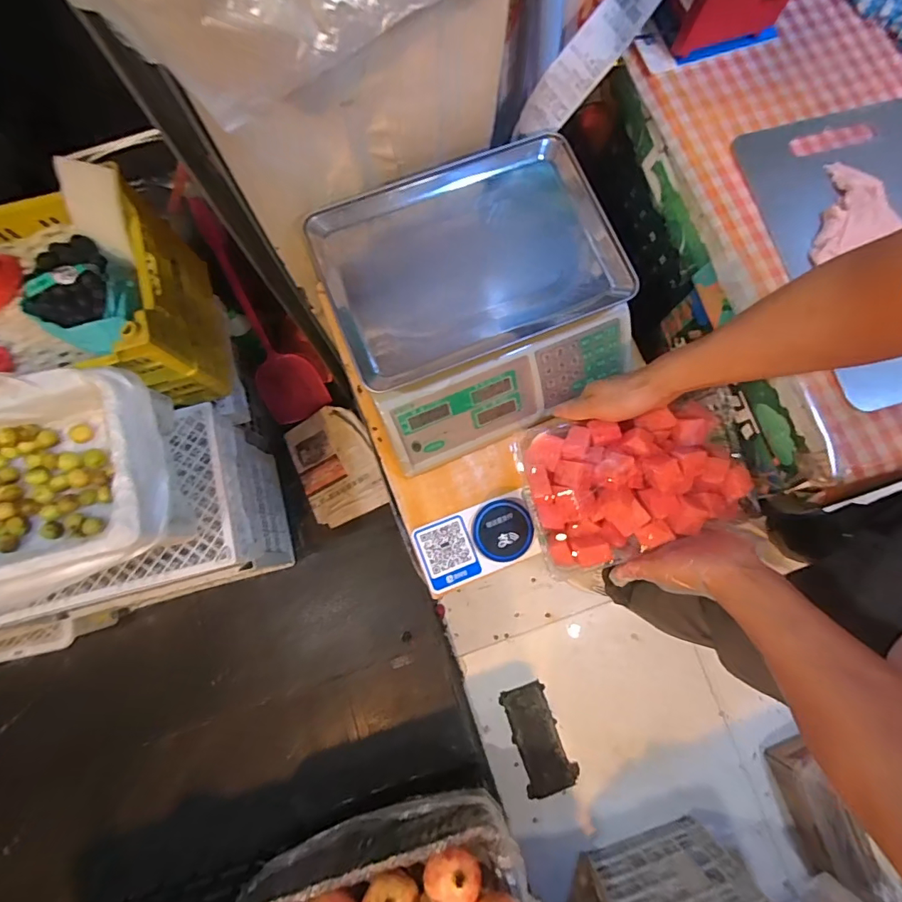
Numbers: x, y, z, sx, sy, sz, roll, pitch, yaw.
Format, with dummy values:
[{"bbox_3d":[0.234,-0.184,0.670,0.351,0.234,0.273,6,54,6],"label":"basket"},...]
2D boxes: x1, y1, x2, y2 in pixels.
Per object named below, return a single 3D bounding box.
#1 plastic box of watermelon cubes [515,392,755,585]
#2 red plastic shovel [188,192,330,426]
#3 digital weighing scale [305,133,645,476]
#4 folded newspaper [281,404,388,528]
[{"bbox_3d":[0.220,0.030,0.556,0.256,0.093,0.177,-14,80,-4],"label":"plastic box of watermelon cubes"},{"bbox_3d":[-0.455,-0.307,1.104,0.152,0.043,0.513,-21,117,-5],"label":"red plastic shovel"},{"bbox_3d":[0.034,-0.185,0.581,0.337,0.107,0.315,-23,80,-5],"label":"digital weighing scale"},{"bbox_3d":[-0.300,0.038,1.193,0.183,0.049,0.287,-23,80,-5],"label":"folded newspaper"}]

